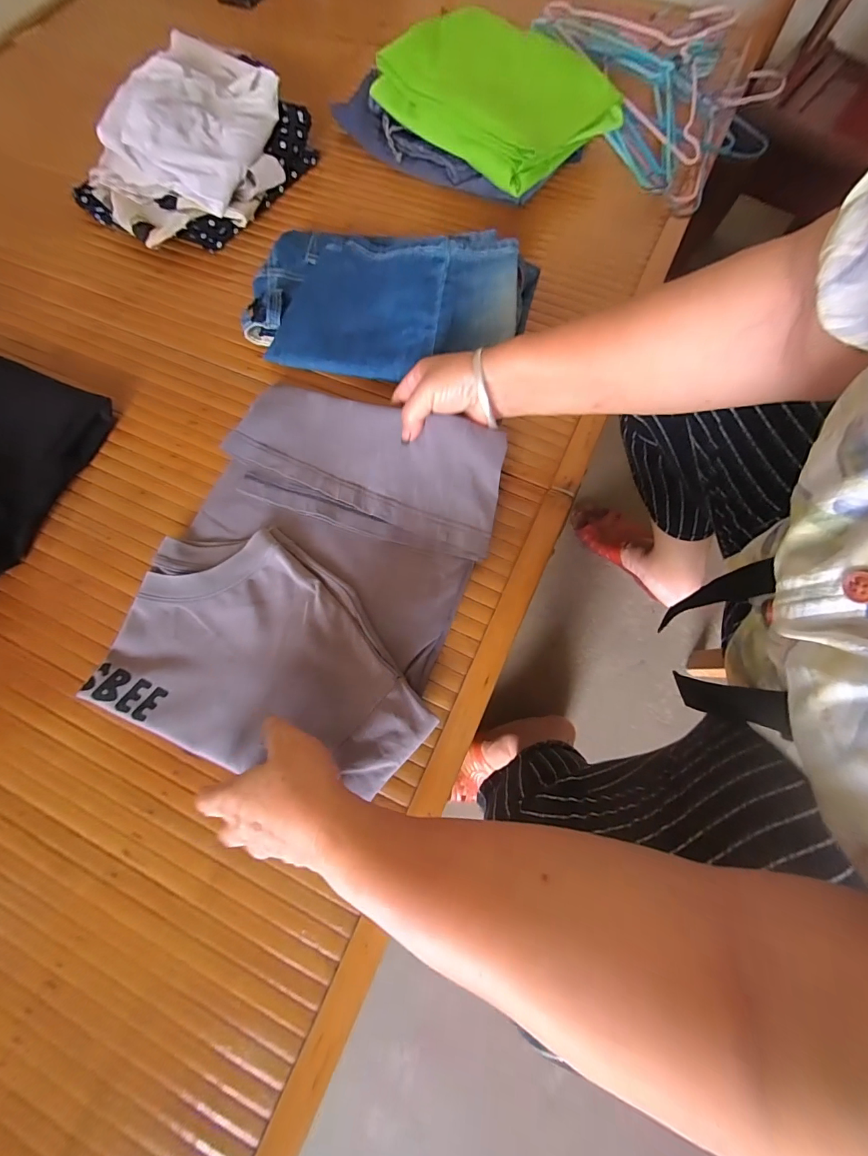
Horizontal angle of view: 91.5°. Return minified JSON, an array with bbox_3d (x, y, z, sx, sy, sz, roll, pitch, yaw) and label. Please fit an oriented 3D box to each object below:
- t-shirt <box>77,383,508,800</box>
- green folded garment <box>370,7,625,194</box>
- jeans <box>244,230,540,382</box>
[{"bbox_3d":[-0.112,-0.013,0.372,0.278,0.060,0.338,18,74,8],"label":"t-shirt"},{"bbox_3d":[0.085,-0.632,0.541,0.268,0.054,0.212,41,77,13],"label":"green folded garment"},{"bbox_3d":[-0.052,-0.310,0.476,0.315,0.044,0.192,8,73,5],"label":"jeans"}]

